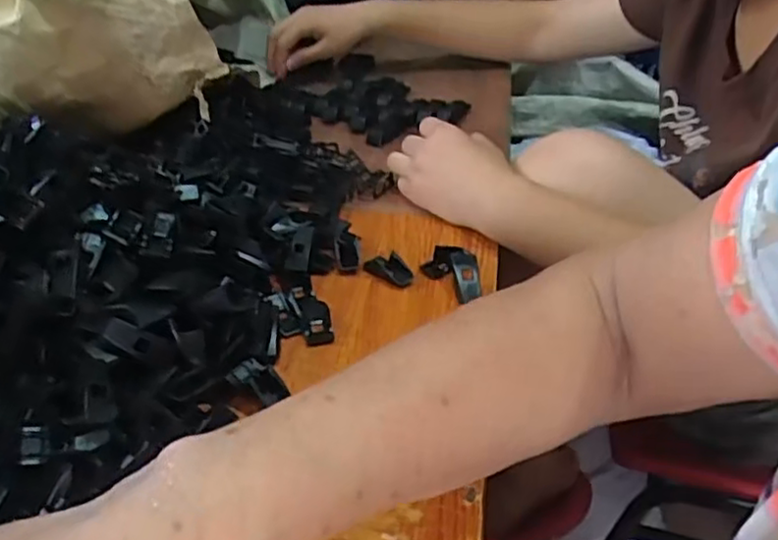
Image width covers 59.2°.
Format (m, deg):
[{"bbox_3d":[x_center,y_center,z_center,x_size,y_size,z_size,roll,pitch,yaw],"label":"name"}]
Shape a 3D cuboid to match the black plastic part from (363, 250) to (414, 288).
[{"bbox_3d":[0.000,-0.003,0.517,0.042,0.011,0.018,28,44,37],"label":"black plastic part"}]

